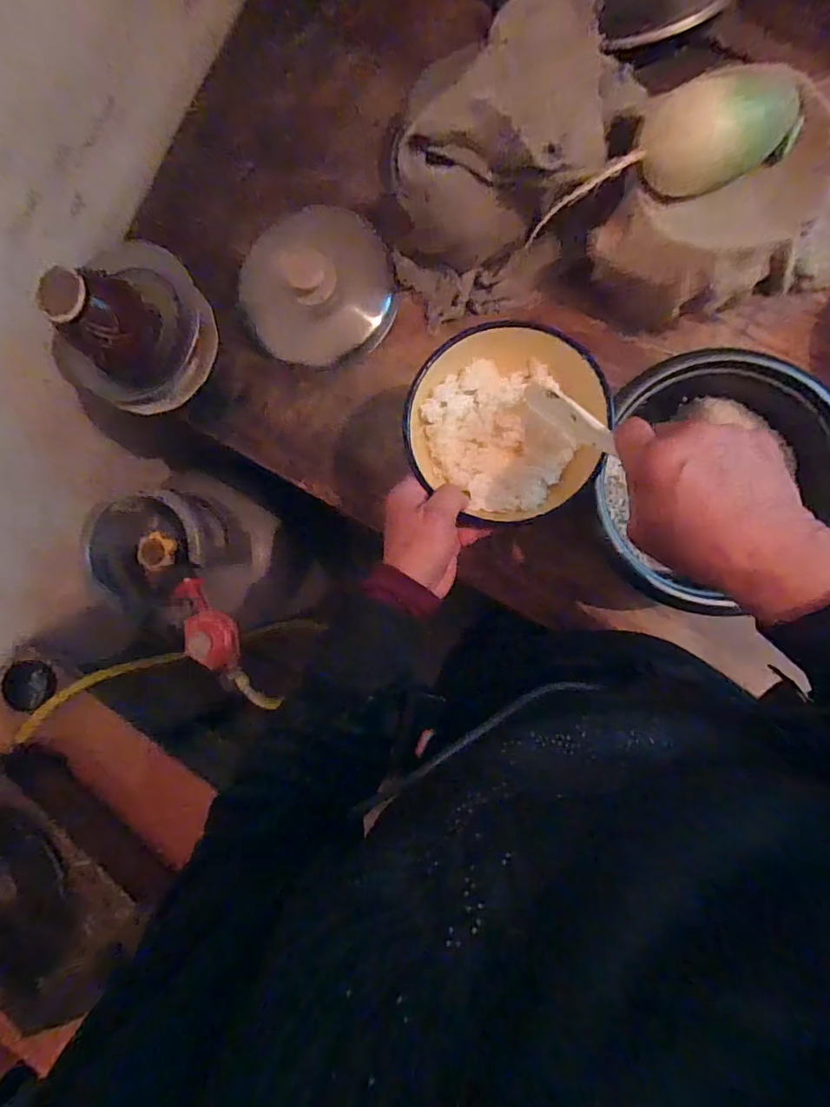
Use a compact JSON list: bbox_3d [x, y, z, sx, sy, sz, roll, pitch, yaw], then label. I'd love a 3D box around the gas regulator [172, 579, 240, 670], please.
[{"bbox_3d":[-0.346,0.110,0.807,0.086,0.057,0.177,-47,65,5],"label":"gas regulator"}]

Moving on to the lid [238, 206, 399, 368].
[{"bbox_3d":[-0.127,-0.342,0.623,0.195,0.060,0.185,0,90,8],"label":"lid"}]

